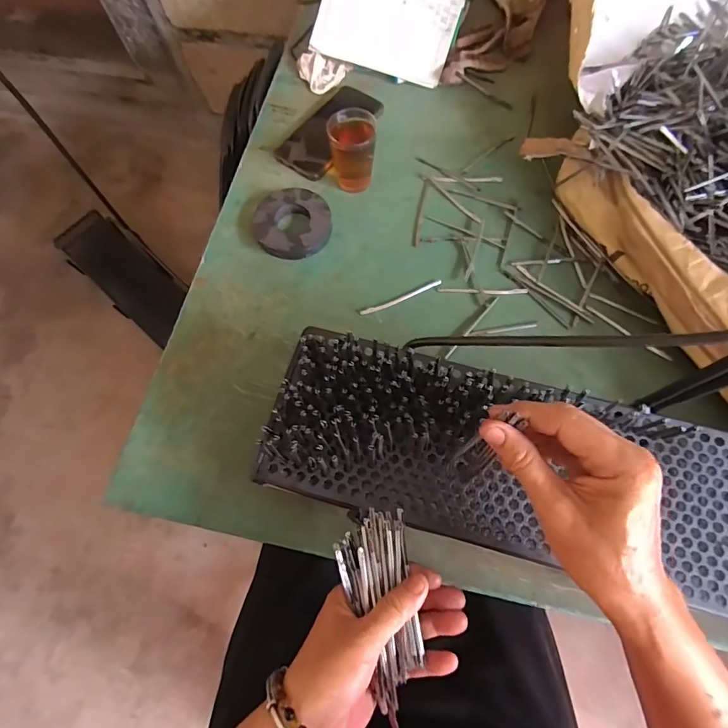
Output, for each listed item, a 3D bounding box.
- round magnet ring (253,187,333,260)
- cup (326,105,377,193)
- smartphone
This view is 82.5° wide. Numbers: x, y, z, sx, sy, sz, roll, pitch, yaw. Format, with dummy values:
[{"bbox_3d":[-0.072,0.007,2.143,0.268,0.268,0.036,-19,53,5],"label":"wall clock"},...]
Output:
[{"bbox_3d":[-0.089,-0.176,0.522,0.096,0.026,0.094,-1,70,2],"label":"round magnet ring"},{"bbox_3d":[-0.013,-0.260,0.514,0.053,0.081,0.058,-1,70,2],"label":"cup"},{"bbox_3d":[-0.048,-0.331,0.582,0.081,0.012,0.162,34,75,13],"label":"smartphone"}]

